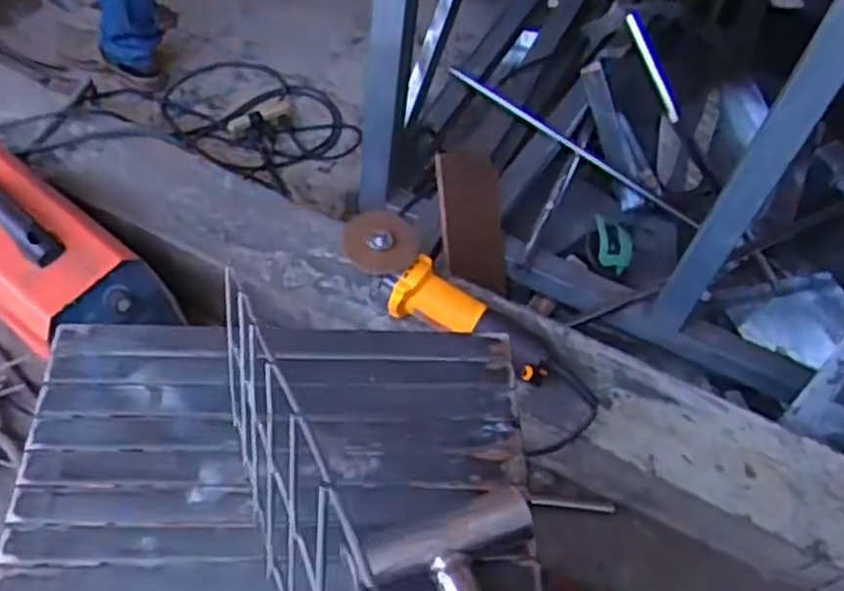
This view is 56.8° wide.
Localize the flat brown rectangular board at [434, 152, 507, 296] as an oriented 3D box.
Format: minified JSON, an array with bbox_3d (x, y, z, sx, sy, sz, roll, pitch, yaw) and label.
[{"bbox_3d":[0.081,-0.113,1.243,0.110,0.224,0.024,-9,12,-17],"label":"flat brown rectangular board"}]

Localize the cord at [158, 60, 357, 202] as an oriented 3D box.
[{"bbox_3d":[-0.358,-0.389,1.682,0.432,0.065,0.320,34,57,16],"label":"cord"}]

